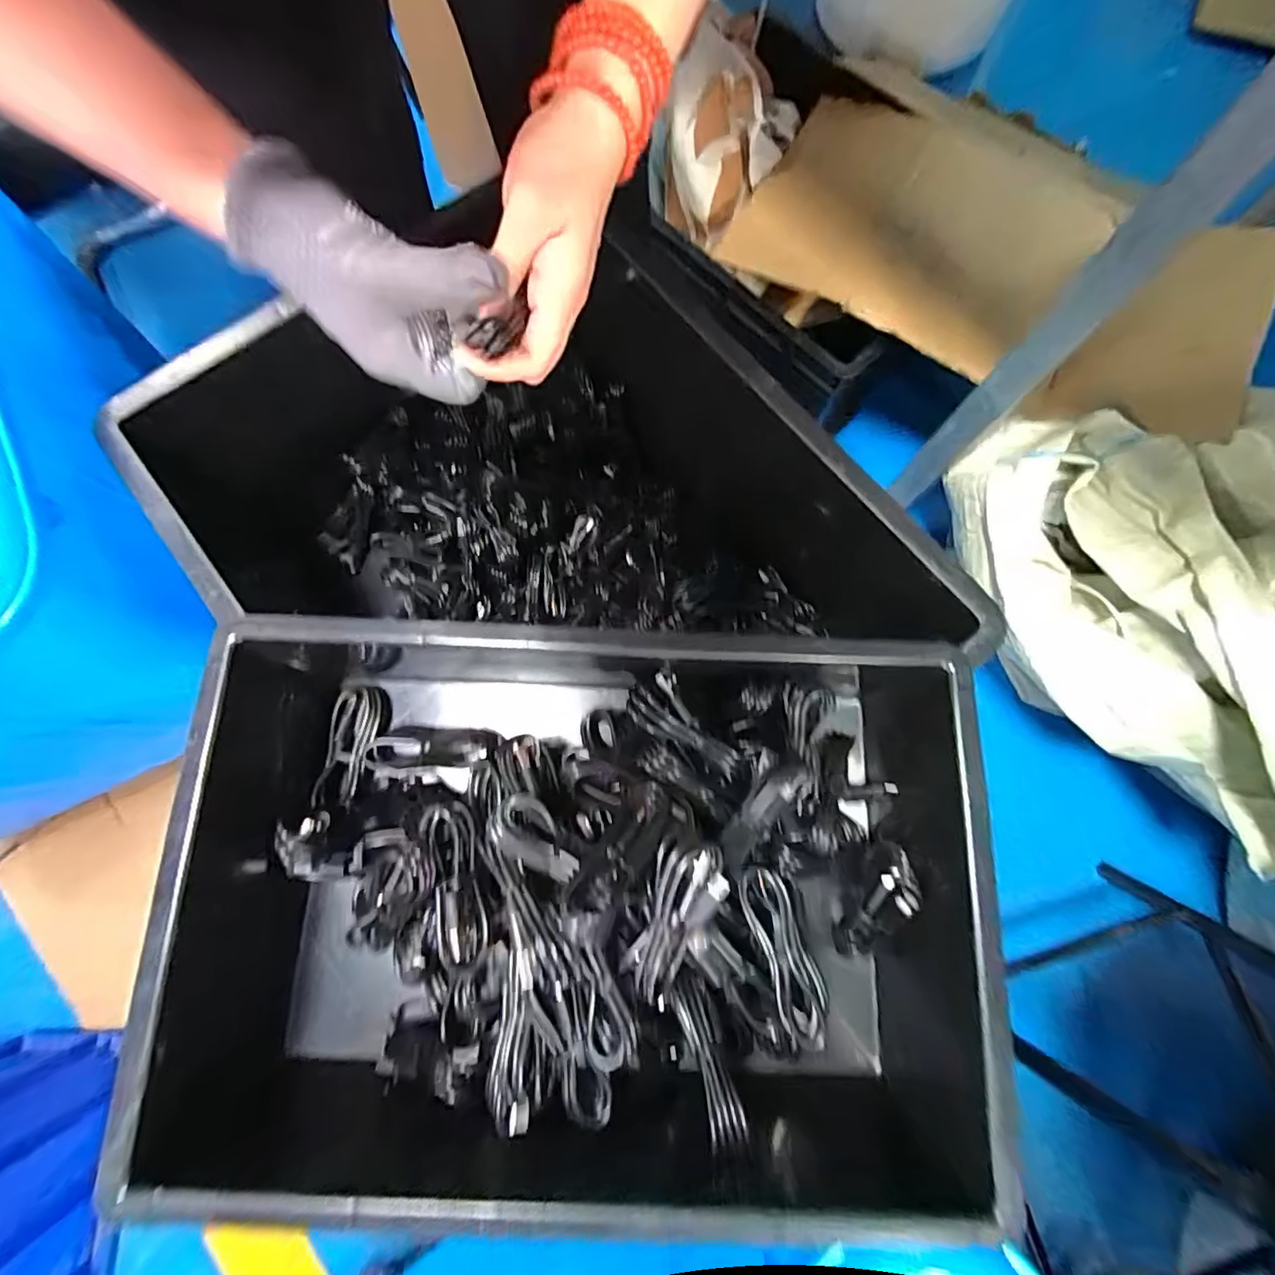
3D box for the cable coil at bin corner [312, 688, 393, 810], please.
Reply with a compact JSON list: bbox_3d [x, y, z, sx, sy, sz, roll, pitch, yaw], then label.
[{"bbox_3d":[-0.169,0.064,0.332,0.031,0.016,0.066,1,77,0],"label":"cable coil at bin corner"}]

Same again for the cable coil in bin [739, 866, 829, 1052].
[{"bbox_3d":[0.072,0.154,0.272,0.024,0.018,0.079,-15,77,-4],"label":"cable coil in bin"}]

